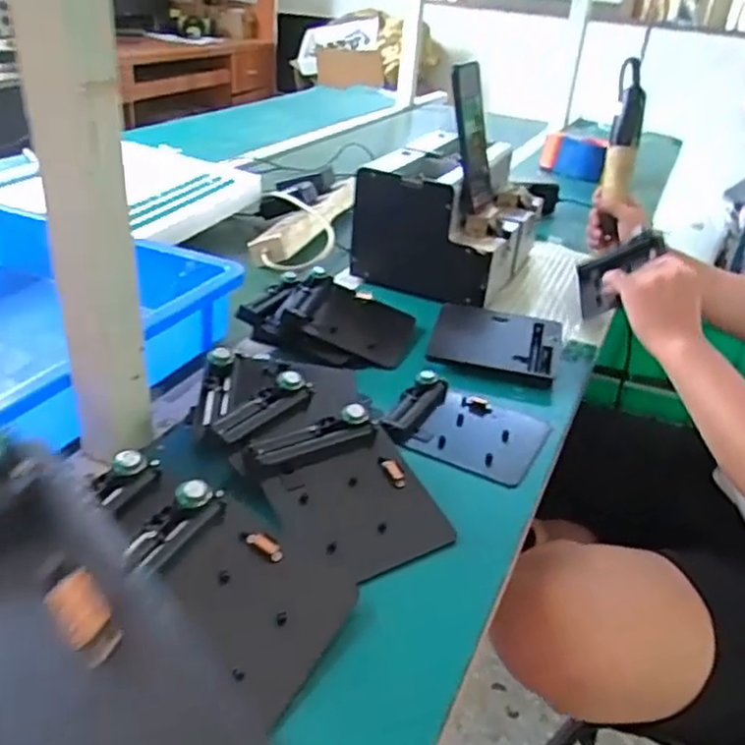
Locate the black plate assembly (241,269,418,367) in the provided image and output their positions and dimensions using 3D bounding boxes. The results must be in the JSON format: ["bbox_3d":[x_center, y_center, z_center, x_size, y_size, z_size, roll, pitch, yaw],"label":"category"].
[{"bbox_3d":[-0.044,-0.063,0.739,0.172,0.045,0.136,12,31,10],"label":"black plate assembly"}]

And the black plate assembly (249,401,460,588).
[{"bbox_3d":[-0.014,0.086,0.502,0.110,0.020,0.129,-16,55,-31],"label":"black plate assembly"}]

